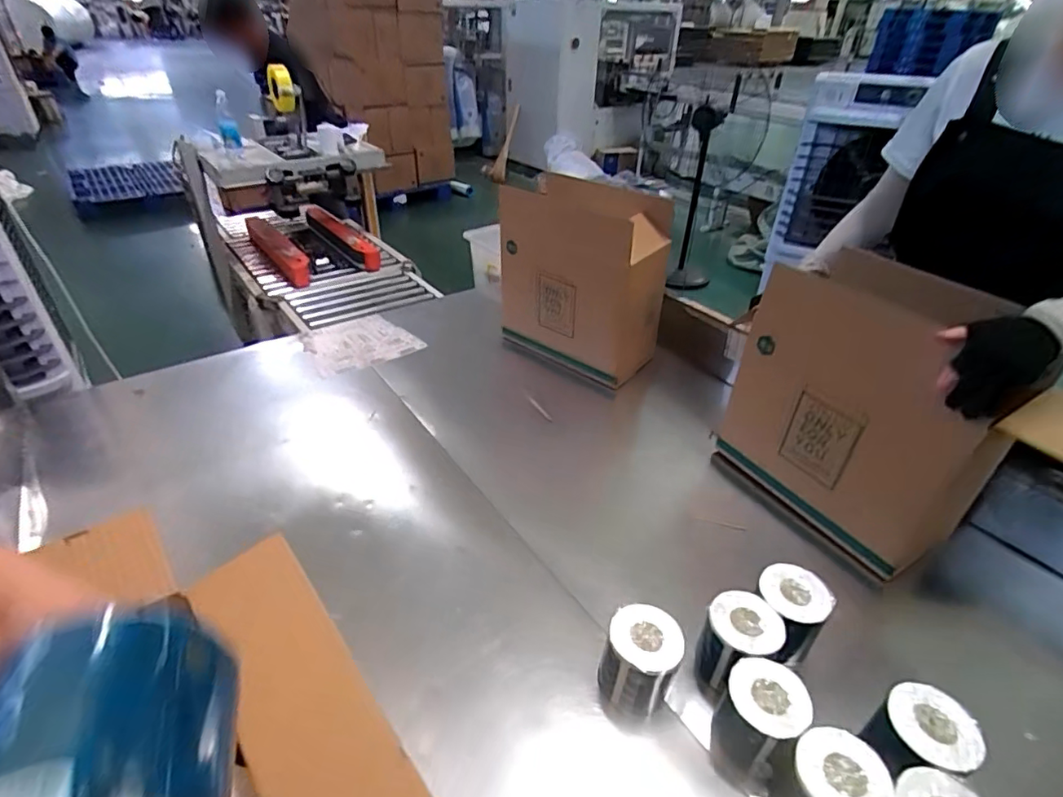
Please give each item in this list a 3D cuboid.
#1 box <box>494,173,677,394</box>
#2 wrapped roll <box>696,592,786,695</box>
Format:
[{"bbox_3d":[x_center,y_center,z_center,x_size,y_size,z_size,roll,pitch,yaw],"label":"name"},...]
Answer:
[{"bbox_3d":[0.130,-0.311,1.430,0.392,0.422,0.211,22,41,27],"label":"box"},{"bbox_3d":[0.282,0.338,0.756,0.092,0.112,0.100,1,36,0],"label":"wrapped roll"}]

